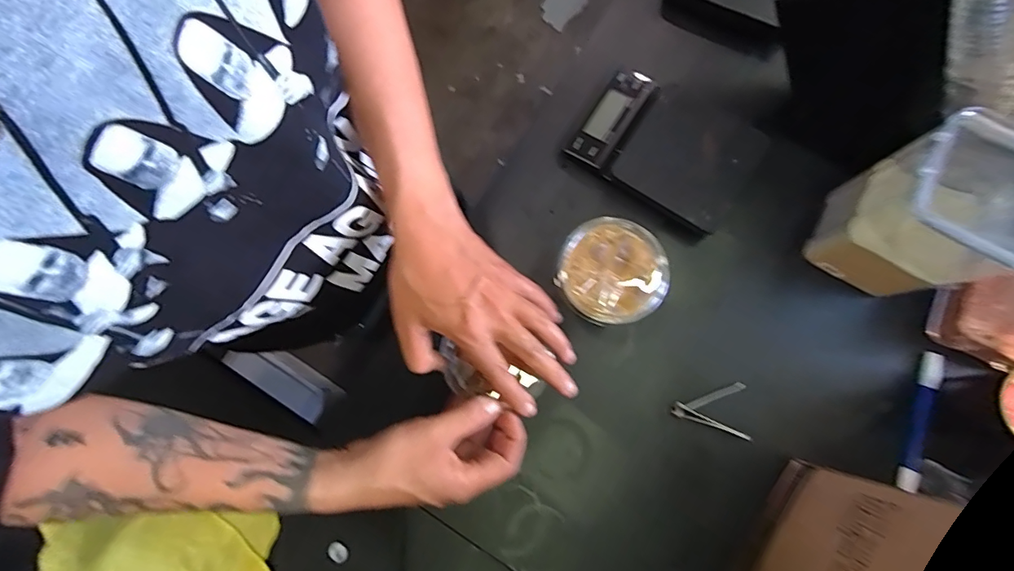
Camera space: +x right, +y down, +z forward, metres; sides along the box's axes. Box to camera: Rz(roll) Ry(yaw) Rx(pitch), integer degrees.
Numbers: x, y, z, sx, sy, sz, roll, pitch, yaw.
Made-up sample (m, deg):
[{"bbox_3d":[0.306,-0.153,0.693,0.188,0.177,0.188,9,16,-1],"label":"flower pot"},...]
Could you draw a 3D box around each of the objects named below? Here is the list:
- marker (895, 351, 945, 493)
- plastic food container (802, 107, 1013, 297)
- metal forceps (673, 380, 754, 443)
[{"bbox_3d":[0.423,0.138,0.489,0.014,0.016,0.142,18,80,4],"label":"marker"},{"bbox_3d":[0.389,-0.061,0.450,0.120,0.167,0.108,33,82,6],"label":"plastic food container"},{"bbox_3d":[0.212,0.120,0.491,0.075,0.022,0.052,18,80,4],"label":"metal forceps"}]

